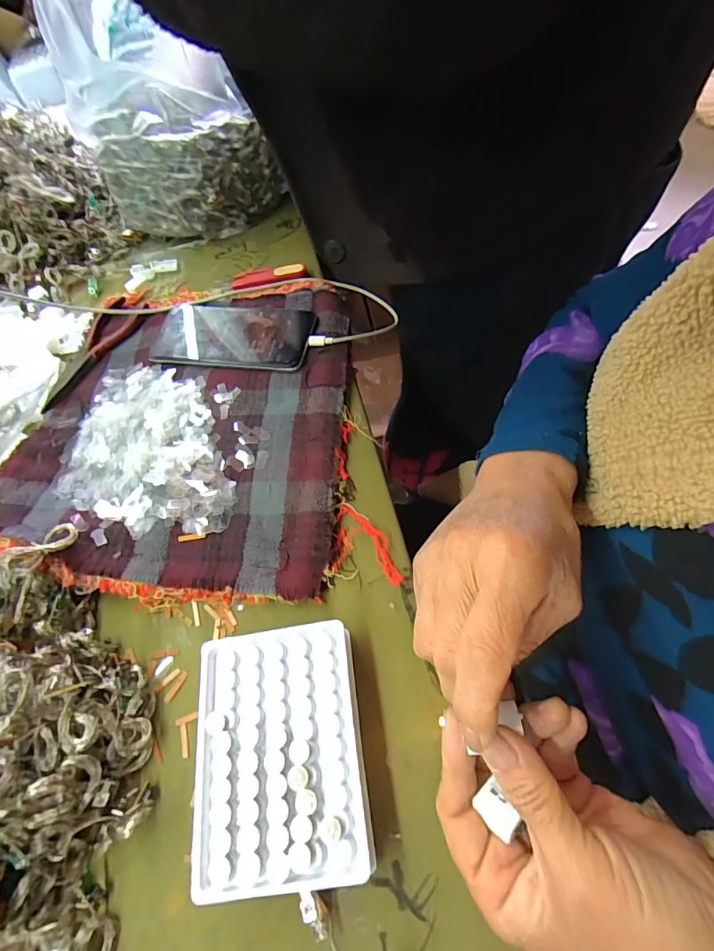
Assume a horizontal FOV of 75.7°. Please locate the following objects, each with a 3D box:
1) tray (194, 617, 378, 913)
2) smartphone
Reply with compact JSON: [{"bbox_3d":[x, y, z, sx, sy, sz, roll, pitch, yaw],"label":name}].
[{"bbox_3d":[-0.045,0.159,0.272,0.095,0.026,0.128,-11,59,4],"label":"tray"},{"bbox_3d":[-0.123,-0.140,0.456,0.160,0.010,0.076,7,65,13],"label":"smartphone"}]

